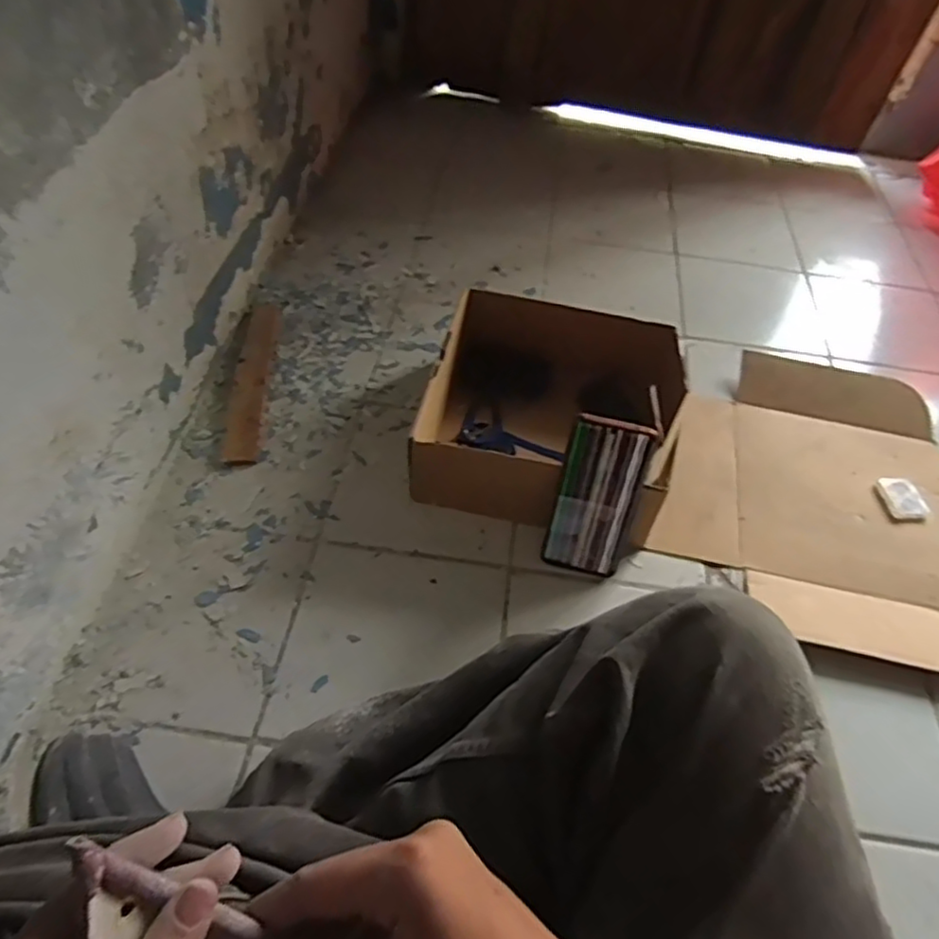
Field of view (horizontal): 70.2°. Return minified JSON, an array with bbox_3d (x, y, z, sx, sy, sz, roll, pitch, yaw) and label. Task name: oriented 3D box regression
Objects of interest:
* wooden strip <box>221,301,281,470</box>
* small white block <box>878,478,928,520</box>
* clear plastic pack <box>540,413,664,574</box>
[{"bbox_3d":[-0.267,-0.114,0.822,0.040,0.010,0.260,-1,52,-5],"label":"wooden strip"},{"bbox_3d":[0.488,0.031,0.752,0.041,0.010,0.054,-1,52,-5],"label":"small white block"},{"bbox_3d":[0.123,0.027,0.642,0.076,0.163,0.020,13,29,6],"label":"clear plastic pack"}]

